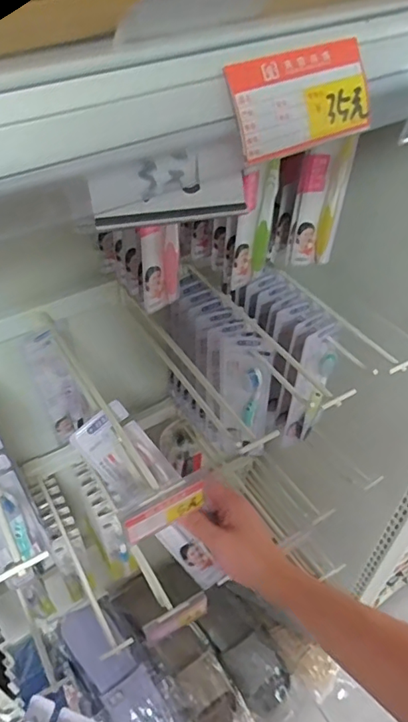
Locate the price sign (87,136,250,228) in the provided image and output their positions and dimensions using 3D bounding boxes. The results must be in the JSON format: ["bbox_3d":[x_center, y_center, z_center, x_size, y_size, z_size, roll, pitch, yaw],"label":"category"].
[{"bbox_3d":[-0.013,-0.071,0.219,0.068,0.030,0.004,-20,17,-22],"label":"price sign"}]

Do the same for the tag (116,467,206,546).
[{"bbox_3d":[-0.031,0.117,0.423,0.072,0.050,0.009,-24,51,-21],"label":"tag"}]

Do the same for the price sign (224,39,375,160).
[{"bbox_3d":[0.042,-0.111,0.223,0.068,0.036,0.004,-25,22,-22],"label":"price sign"}]

